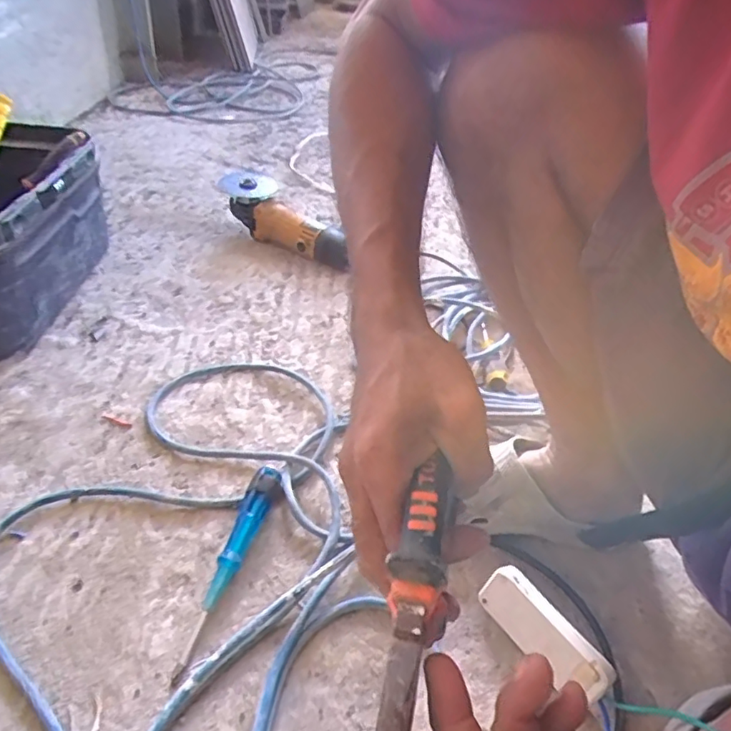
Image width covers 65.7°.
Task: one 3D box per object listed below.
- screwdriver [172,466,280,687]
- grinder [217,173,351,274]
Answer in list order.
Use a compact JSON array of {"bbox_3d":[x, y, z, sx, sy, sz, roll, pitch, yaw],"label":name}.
[{"bbox_3d":[-0.120,0.173,0.501,0.024,0.023,0.189,13,47,8],"label":"screwdriver"},{"bbox_3d":[-0.128,-0.235,0.935,0.239,0.081,0.089,36,46,14],"label":"grinder"}]

